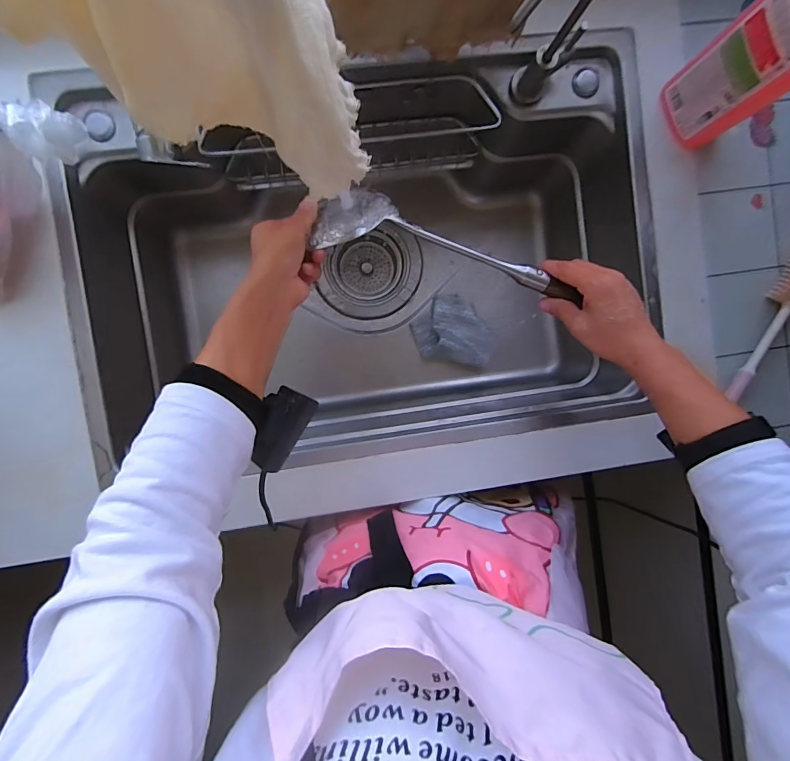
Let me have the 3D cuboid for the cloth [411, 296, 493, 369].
[{"bbox_3d":[0.098,-0.085,0.689,0.129,0.030,0.106,9,91,-5],"label":"cloth"}]

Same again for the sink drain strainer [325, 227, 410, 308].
[{"bbox_3d":[-0.045,-0.189,0.714,0.134,0.048,0.122,0,92,-5],"label":"sink drain strainer"}]

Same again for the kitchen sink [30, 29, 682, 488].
[{"bbox_3d":[-0.030,-0.147,0.605,0.687,0.264,0.434,-11,93,-4],"label":"kitchen sink"}]

